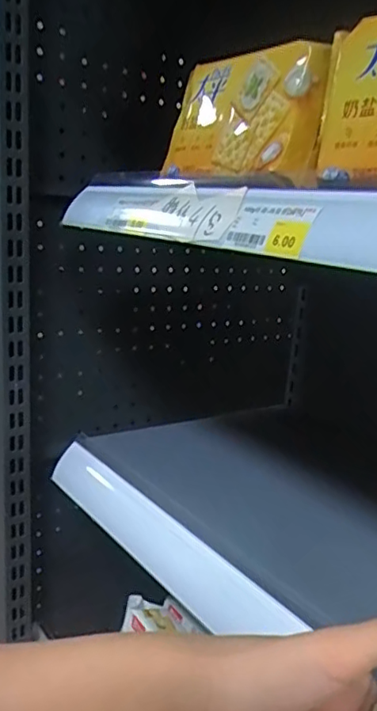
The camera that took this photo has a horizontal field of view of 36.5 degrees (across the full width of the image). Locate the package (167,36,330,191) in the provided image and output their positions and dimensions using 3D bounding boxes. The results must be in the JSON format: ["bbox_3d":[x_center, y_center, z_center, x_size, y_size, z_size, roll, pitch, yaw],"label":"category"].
[{"bbox_3d":[0.037,-0.162,0.388,0.030,0.080,0.133,-6,18,-35],"label":"package"}]

